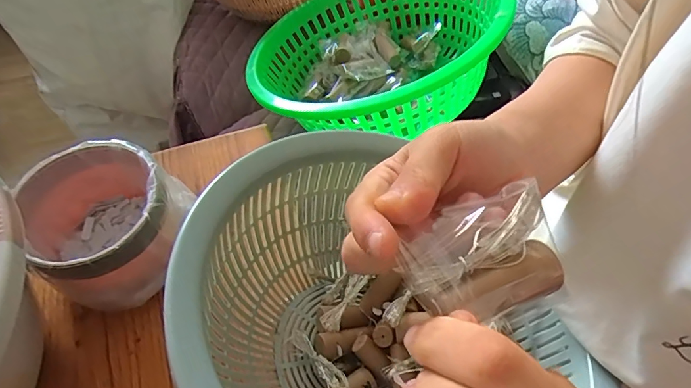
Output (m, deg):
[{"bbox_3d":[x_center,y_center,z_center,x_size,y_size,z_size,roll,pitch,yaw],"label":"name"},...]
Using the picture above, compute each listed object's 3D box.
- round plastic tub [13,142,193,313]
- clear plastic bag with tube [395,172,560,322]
[{"bbox_3d":[-0.201,0.027,0.384,0.113,0.087,0.123,0,55,0],"label":"round plastic tub"},{"bbox_3d":[0.051,0.023,0.168,0.060,0.014,0.044,-18,57,-12],"label":"clear plastic bag with tube"}]

